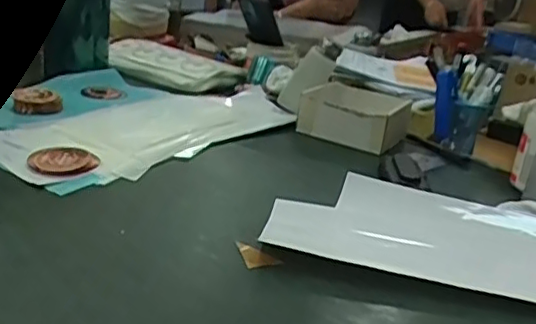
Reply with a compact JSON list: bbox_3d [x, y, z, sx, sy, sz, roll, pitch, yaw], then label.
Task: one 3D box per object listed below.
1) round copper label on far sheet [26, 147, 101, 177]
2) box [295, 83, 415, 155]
[{"bbox_3d":[-0.225,-0.001,0.667,0.072,0.006,0.045,-1,46,-19],"label":"round copper label on far sheet"},{"bbox_3d":[0.132,-0.074,0.899,0.143,0.058,0.165,18,24,25],"label":"box"}]

